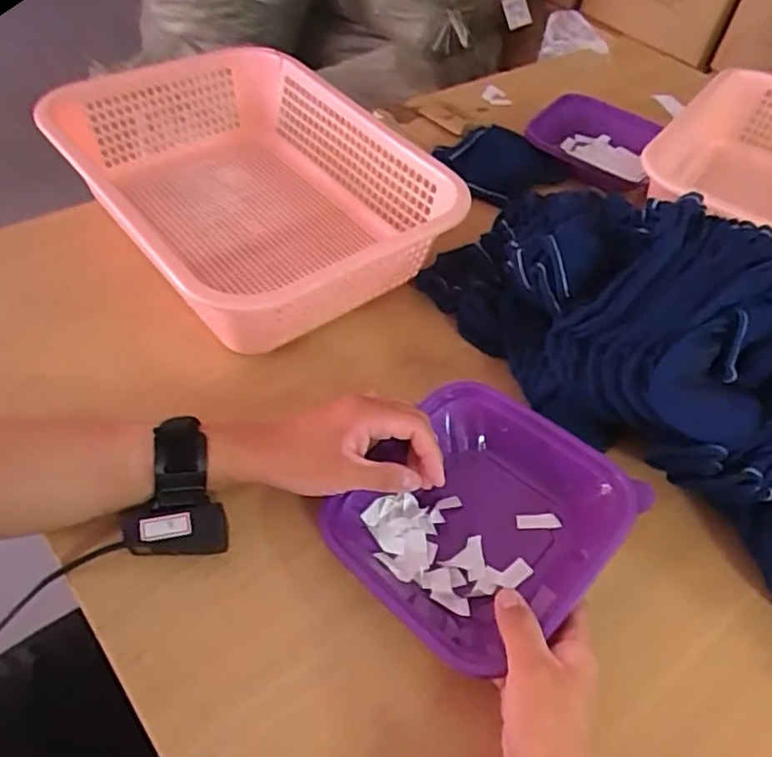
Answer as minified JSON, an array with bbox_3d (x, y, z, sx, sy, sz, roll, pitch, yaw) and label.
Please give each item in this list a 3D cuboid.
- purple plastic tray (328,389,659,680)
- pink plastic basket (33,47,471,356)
[{"bbox_3d":[0.066,0.098,0.490,0.193,0.055,0.193,-41,57,-22],"label":"purple plastic tray"},{"bbox_3d":[-0.133,-0.197,0.695,0.310,0.104,0.399,-31,59,-29],"label":"pink plastic basket"}]

